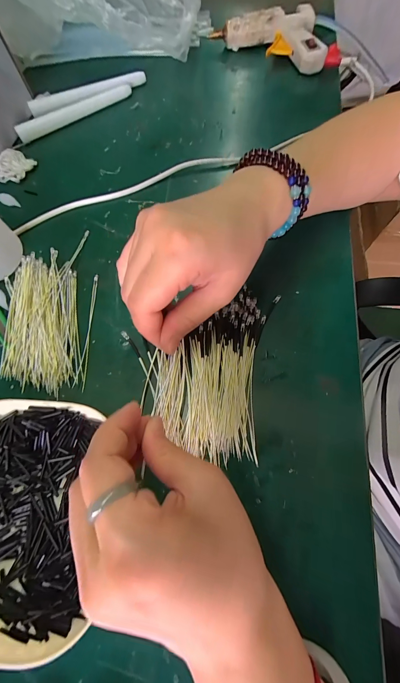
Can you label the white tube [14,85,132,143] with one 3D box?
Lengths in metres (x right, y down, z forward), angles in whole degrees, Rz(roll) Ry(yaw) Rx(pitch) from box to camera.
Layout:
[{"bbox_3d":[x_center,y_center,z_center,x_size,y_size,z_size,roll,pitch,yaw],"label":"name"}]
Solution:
[{"bbox_3d":[-0.156,-0.289,0.336,0.151,0.014,0.017,-32,71,-10],"label":"white tube"}]

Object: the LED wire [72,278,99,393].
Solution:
[{"bbox_3d":[-0.100,-0.012,0.238,0.007,0.004,0.109,-2,69,1],"label":"LED wire"}]

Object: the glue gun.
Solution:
[{"bbox_3d":[0.110,-0.412,0.360,0.171,0.035,0.080,29,73,12],"label":"glue gun"}]

